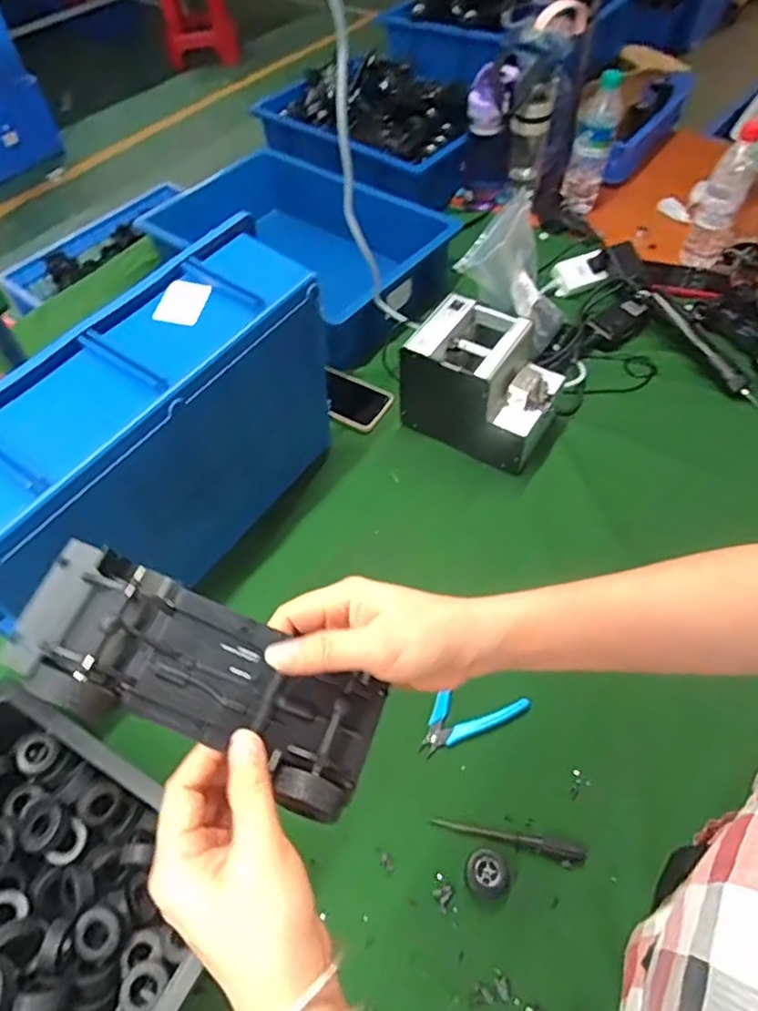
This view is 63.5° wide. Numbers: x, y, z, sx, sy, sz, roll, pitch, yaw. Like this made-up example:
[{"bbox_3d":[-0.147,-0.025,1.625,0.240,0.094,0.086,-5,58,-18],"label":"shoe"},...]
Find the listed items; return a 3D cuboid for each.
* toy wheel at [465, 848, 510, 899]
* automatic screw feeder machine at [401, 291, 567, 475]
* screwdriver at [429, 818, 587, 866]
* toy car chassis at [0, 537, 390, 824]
[{"bbox_3d":[0.097,0.327,0.545,0.037,0.011,0.037,-1,54,2],"label":"toy wheel"},{"bbox_3d":[0.139,-0.156,0.809,0.184,0.150,0.134,29,61,21],"label":"automatic screw feeder machine"},{"bbox_3d":[0.119,0.308,0.566,0.139,0.008,0.018,10,55,9],"label":"screwdriver"},{"bbox_3d":[-0.092,0.089,0.318,0.192,0.036,0.079,27,58,-1],"label":"toy car chassis"}]

